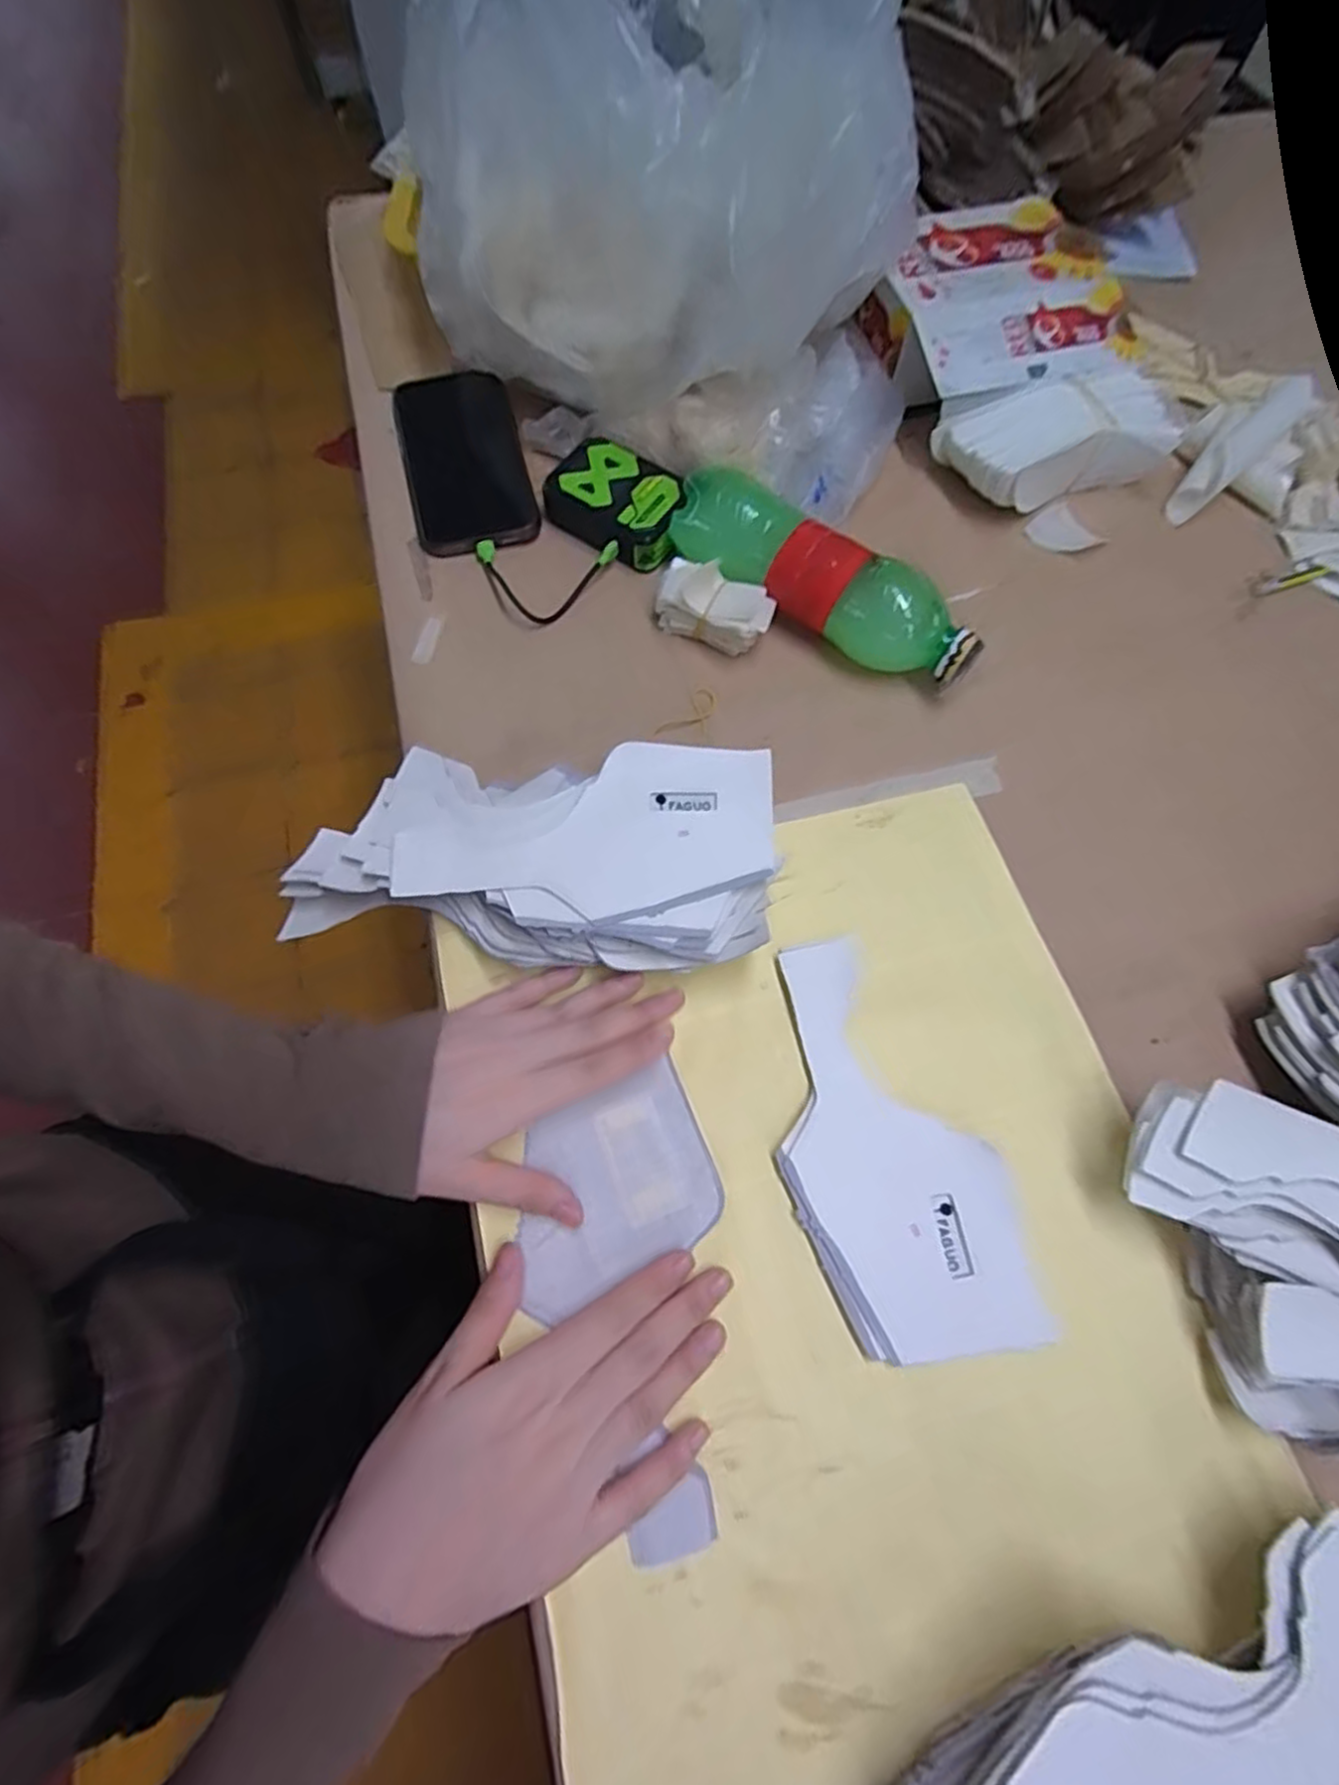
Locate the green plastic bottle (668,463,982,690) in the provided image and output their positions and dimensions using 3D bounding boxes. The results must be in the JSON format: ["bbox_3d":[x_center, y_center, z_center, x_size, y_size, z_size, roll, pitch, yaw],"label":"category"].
[{"bbox_3d":[0.093,-0.191,0.439,0.208,0.058,0.057,34,71,11],"label":"green plastic bottle"}]

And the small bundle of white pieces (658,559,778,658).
[{"bbox_3d":[0.028,-0.177,0.438,0.070,0.041,0.038,14,68,4],"label":"small bundle of white pieces"}]

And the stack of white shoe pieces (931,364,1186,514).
[{"bbox_3d":[0.273,-0.318,0.498,0.167,0.055,0.069,-18,69,-9],"label":"stack of white shoe pieces"}]

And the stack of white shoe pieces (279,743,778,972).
[{"bbox_3d":[-0.071,-0.020,0.369,0.241,0.043,0.111,5,68,0],"label":"stack of white shoe pieces"}]

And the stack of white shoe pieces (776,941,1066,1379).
[{"bbox_3d":[0.097,0.119,0.336,0.093,0.006,0.191,-23,70,-10],"label":"stack of white shoe pieces"}]

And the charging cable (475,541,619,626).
[{"bbox_3d":[-0.085,-0.219,0.463,0.074,0.014,0.074,39,72,13],"label":"charging cable"}]

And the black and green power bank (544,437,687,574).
[{"bbox_3d":[-0.034,-0.258,0.472,0.094,0.032,0.061,38,72,13],"label":"black and green power bank"}]

